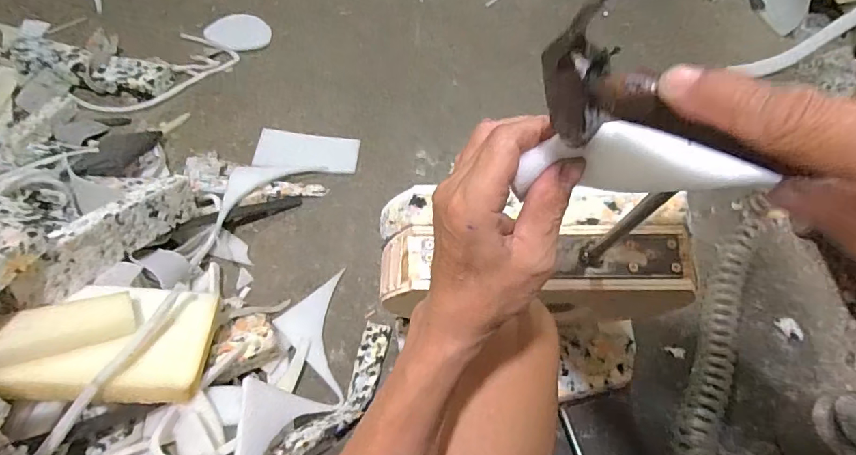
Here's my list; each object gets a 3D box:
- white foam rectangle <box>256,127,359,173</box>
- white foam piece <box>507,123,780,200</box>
[{"bbox_3d":[-0.256,-0.162,1.018,0.208,0.010,0.101,4,54,-3],"label":"white foam rectangle"},{"bbox_3d":[0.100,-0.030,0.232,0.108,0.030,0.025,6,53,23],"label":"white foam piece"}]

